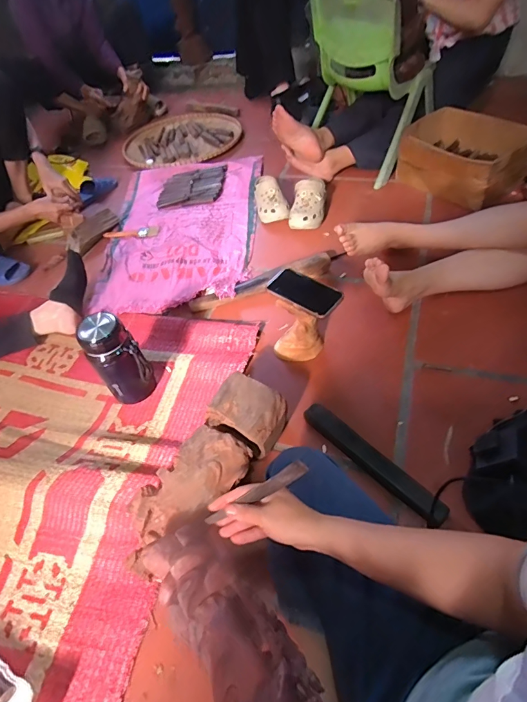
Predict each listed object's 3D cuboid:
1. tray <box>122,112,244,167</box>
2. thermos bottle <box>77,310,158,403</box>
[{"bbox_3d":[-0.350,-0.897,1.698,0.513,0.034,0.472,4,51,12],"label":"tray"},{"bbox_3d":[-0.301,0.024,0.841,0.097,0.218,0.073,-33,53,-17],"label":"thermos bottle"}]

